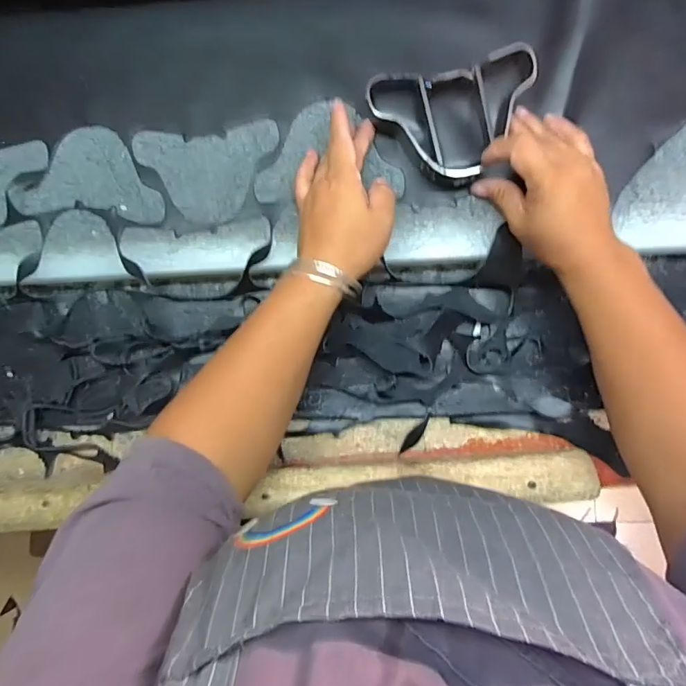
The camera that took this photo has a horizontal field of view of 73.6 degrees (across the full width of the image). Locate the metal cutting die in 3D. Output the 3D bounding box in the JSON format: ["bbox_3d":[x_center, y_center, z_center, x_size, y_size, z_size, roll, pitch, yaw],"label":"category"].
[{"bbox_3d":[0.098,-0.190,0.398,0.141,0.030,0.099,-12,93,3],"label":"metal cutting die"}]

